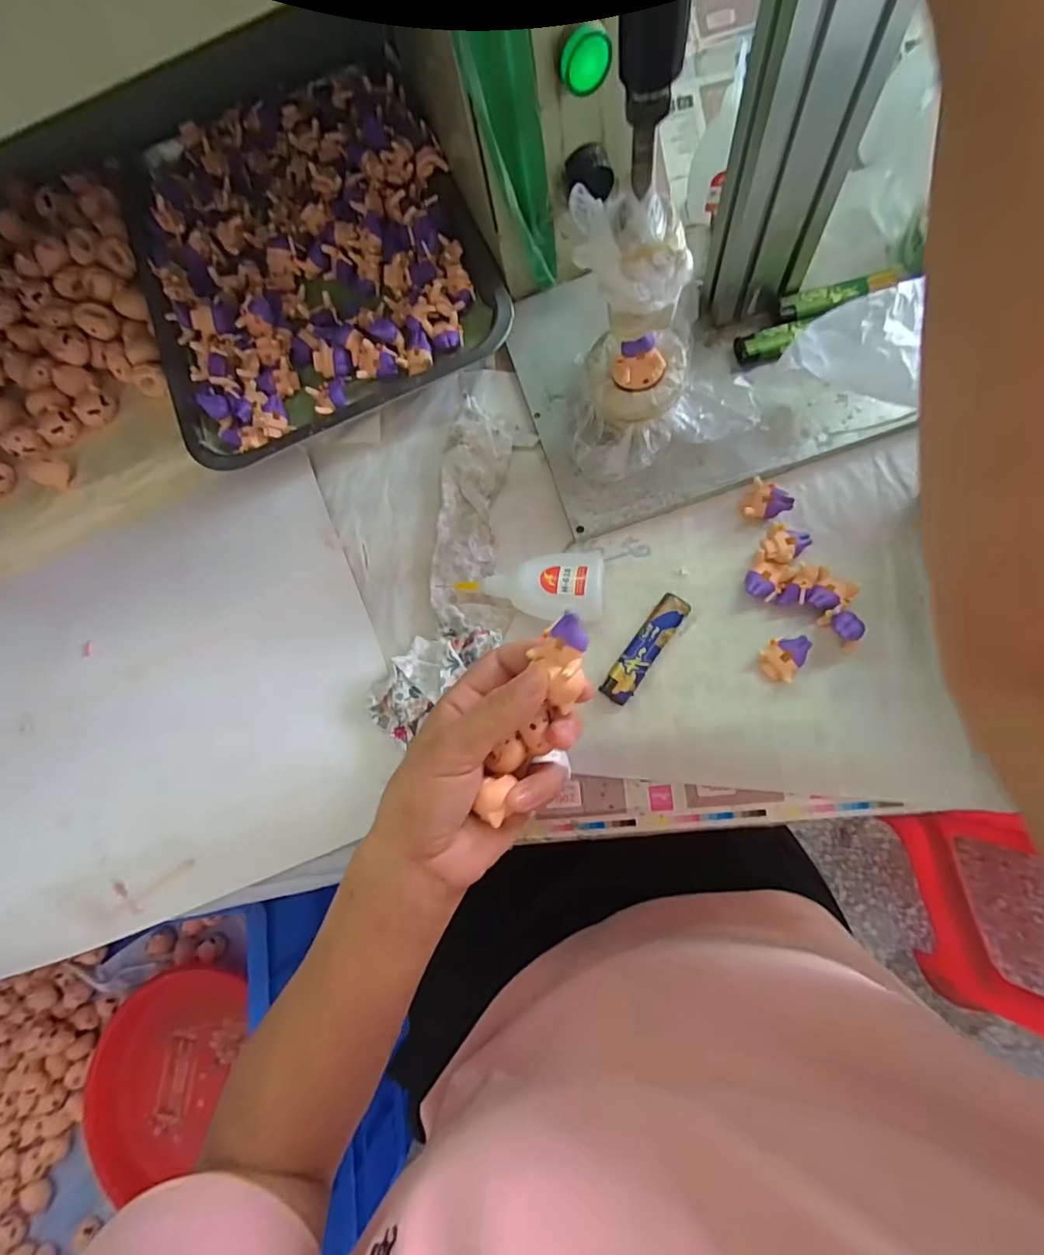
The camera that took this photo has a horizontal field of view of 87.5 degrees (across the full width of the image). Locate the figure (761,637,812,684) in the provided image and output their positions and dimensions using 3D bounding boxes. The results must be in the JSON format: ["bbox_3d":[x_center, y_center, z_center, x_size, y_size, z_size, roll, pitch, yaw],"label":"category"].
[{"bbox_3d":[0.165,0.018,0.345,0.023,0.013,0.031,35,86,12],"label":"figure"}]

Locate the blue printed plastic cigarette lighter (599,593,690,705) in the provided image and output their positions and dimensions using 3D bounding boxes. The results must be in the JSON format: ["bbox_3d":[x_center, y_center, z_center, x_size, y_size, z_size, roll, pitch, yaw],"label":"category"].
[{"bbox_3d":[0.081,0.014,0.359,0.022,0.011,0.080,34,86,12],"label":"blue printed plastic cigarette lighter"}]

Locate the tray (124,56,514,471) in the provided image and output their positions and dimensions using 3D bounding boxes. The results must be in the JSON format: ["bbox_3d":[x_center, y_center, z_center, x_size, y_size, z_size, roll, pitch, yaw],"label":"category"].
[{"bbox_3d":[-0.175,-0.306,0.433,0.261,0.033,0.320,-23,78,3],"label":"tray"}]

